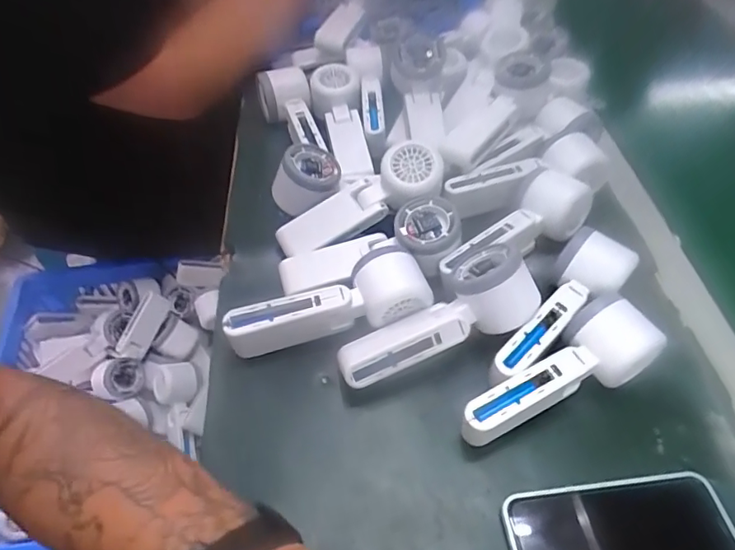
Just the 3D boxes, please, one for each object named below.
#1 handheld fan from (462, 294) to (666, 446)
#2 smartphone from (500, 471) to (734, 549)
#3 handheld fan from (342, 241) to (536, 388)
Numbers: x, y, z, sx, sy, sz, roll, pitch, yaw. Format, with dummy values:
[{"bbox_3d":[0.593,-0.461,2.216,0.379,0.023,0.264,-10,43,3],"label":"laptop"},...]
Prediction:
[{"bbox_3d":[0.142,0.077,0.389,0.160,0.056,0.053,-24,55,-18],"label":"handheld fan"},{"bbox_3d":[0.167,0.174,0.337,0.143,0.012,0.075,-5,51,-4],"label":"smartphone"},{"bbox_3d":[0.050,0.030,0.409,0.160,0.046,0.069,-27,53,-2],"label":"handheld fan"}]

